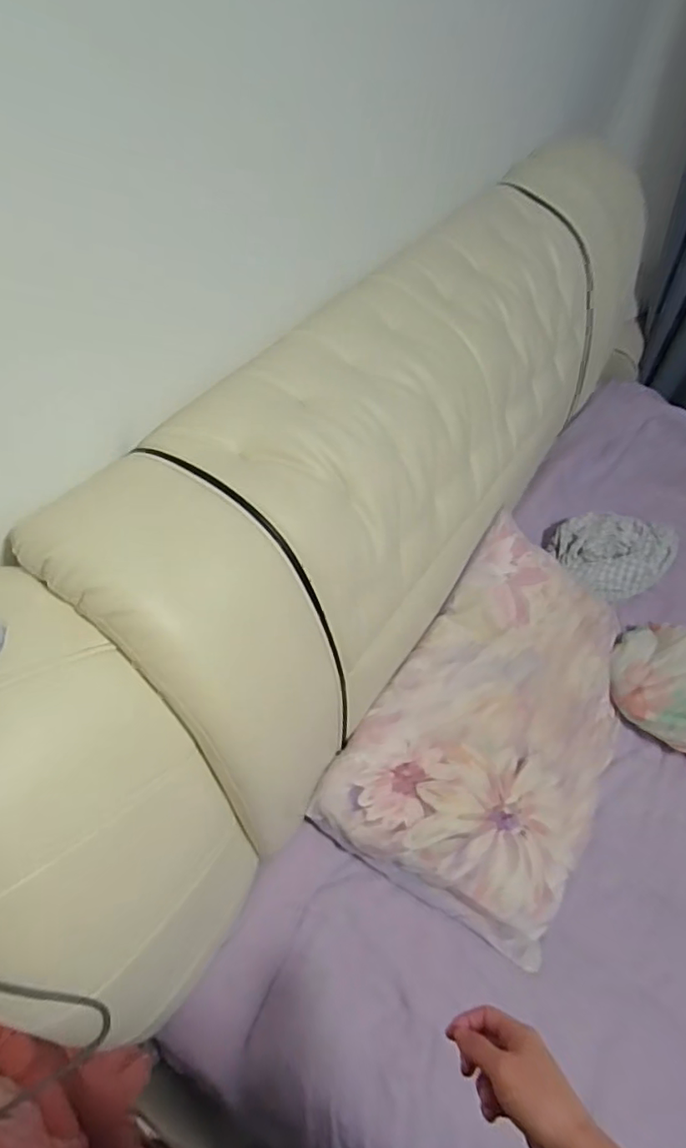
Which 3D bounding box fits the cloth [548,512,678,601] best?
[{"bbox_3d":[0.611,-0.049,1.276,0.297,0.084,0.188,-7,54,-9],"label":"cloth"}]

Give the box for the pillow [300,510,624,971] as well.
[{"bbox_3d":[0.285,0.254,1.021,0.418,0.110,0.673,41,63,-2],"label":"pillow"}]

